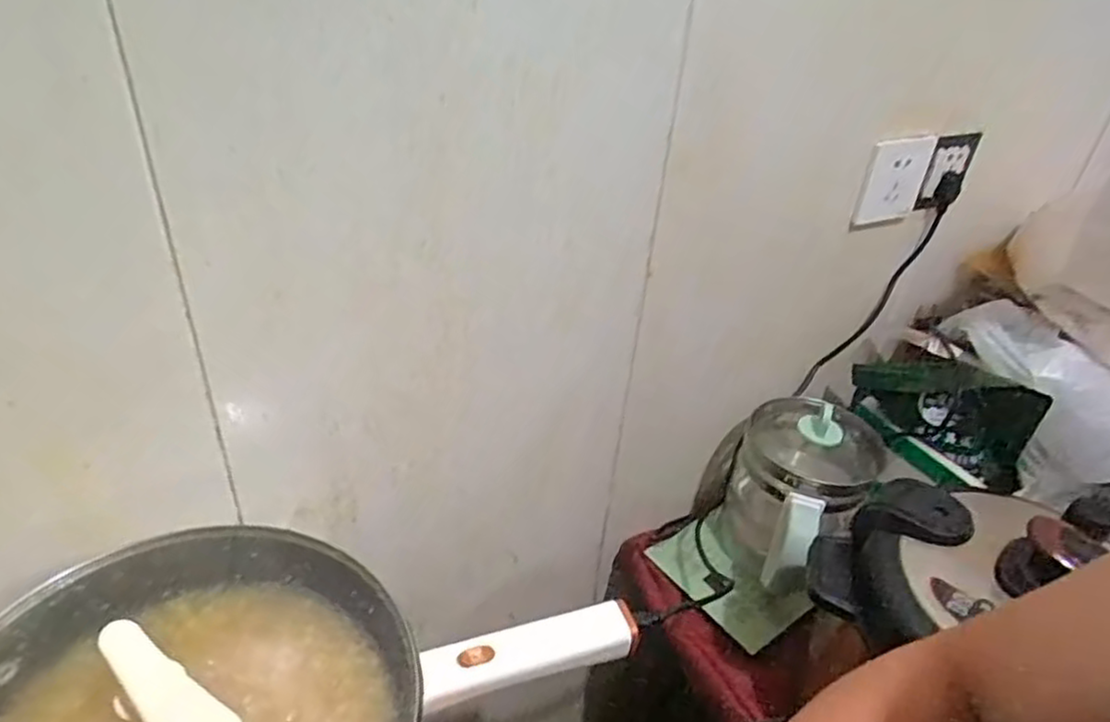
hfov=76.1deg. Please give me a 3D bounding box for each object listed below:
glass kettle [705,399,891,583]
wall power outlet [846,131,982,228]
[{"bbox_3d":[0.278,0.141,0.812,0.137,0.192,0.170,24,38,25],"label":"glass kettle"},{"bbox_3d":[0.352,-0.180,0.705,0.155,0.091,0.022,-14,39,-26],"label":"wall power outlet"}]

